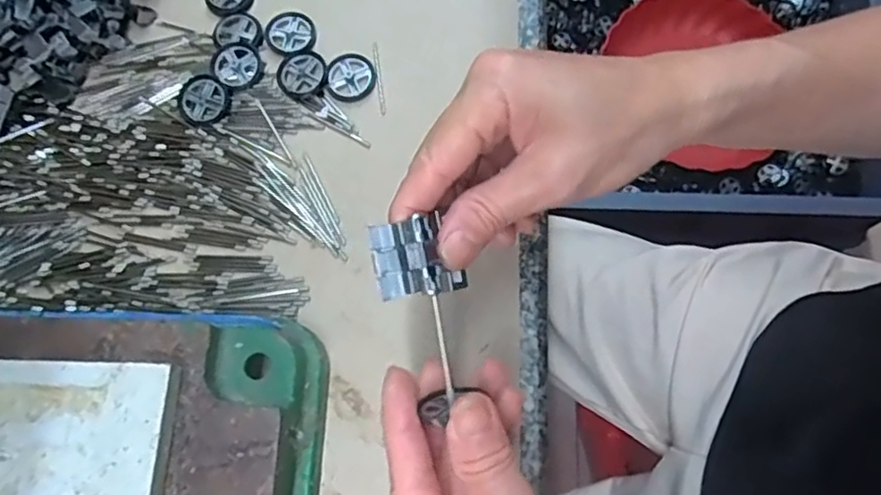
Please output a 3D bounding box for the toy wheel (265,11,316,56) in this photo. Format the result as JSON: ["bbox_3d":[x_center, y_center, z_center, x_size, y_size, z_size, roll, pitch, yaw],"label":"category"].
[{"bbox_3d":[-0.084,-0.120,0.371,0.028,0.004,0.026,-1,73,2],"label":"toy wheel"}]

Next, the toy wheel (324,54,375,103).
[{"bbox_3d":[-0.049,-0.093,0.359,0.026,0.004,0.028,-1,73,2],"label":"toy wheel"}]

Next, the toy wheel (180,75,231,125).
[{"bbox_3d":[-0.127,-0.079,0.356,0.027,0.007,0.025,-1,73,2],"label":"toy wheel"}]

